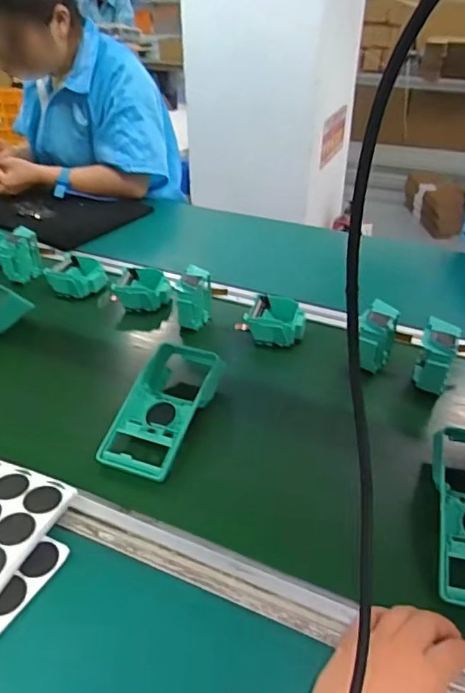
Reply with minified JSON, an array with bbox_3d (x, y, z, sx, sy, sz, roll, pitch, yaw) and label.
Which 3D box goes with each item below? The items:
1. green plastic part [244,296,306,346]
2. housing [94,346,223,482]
[{"bbox_3d":[0.065,-0.035,0.767,0.080,0.039,0.078,14,38,17],"label":"green plastic part"},{"bbox_3d":[-0.079,0.066,0.609,0.093,0.056,0.175,16,39,19],"label":"housing"}]

